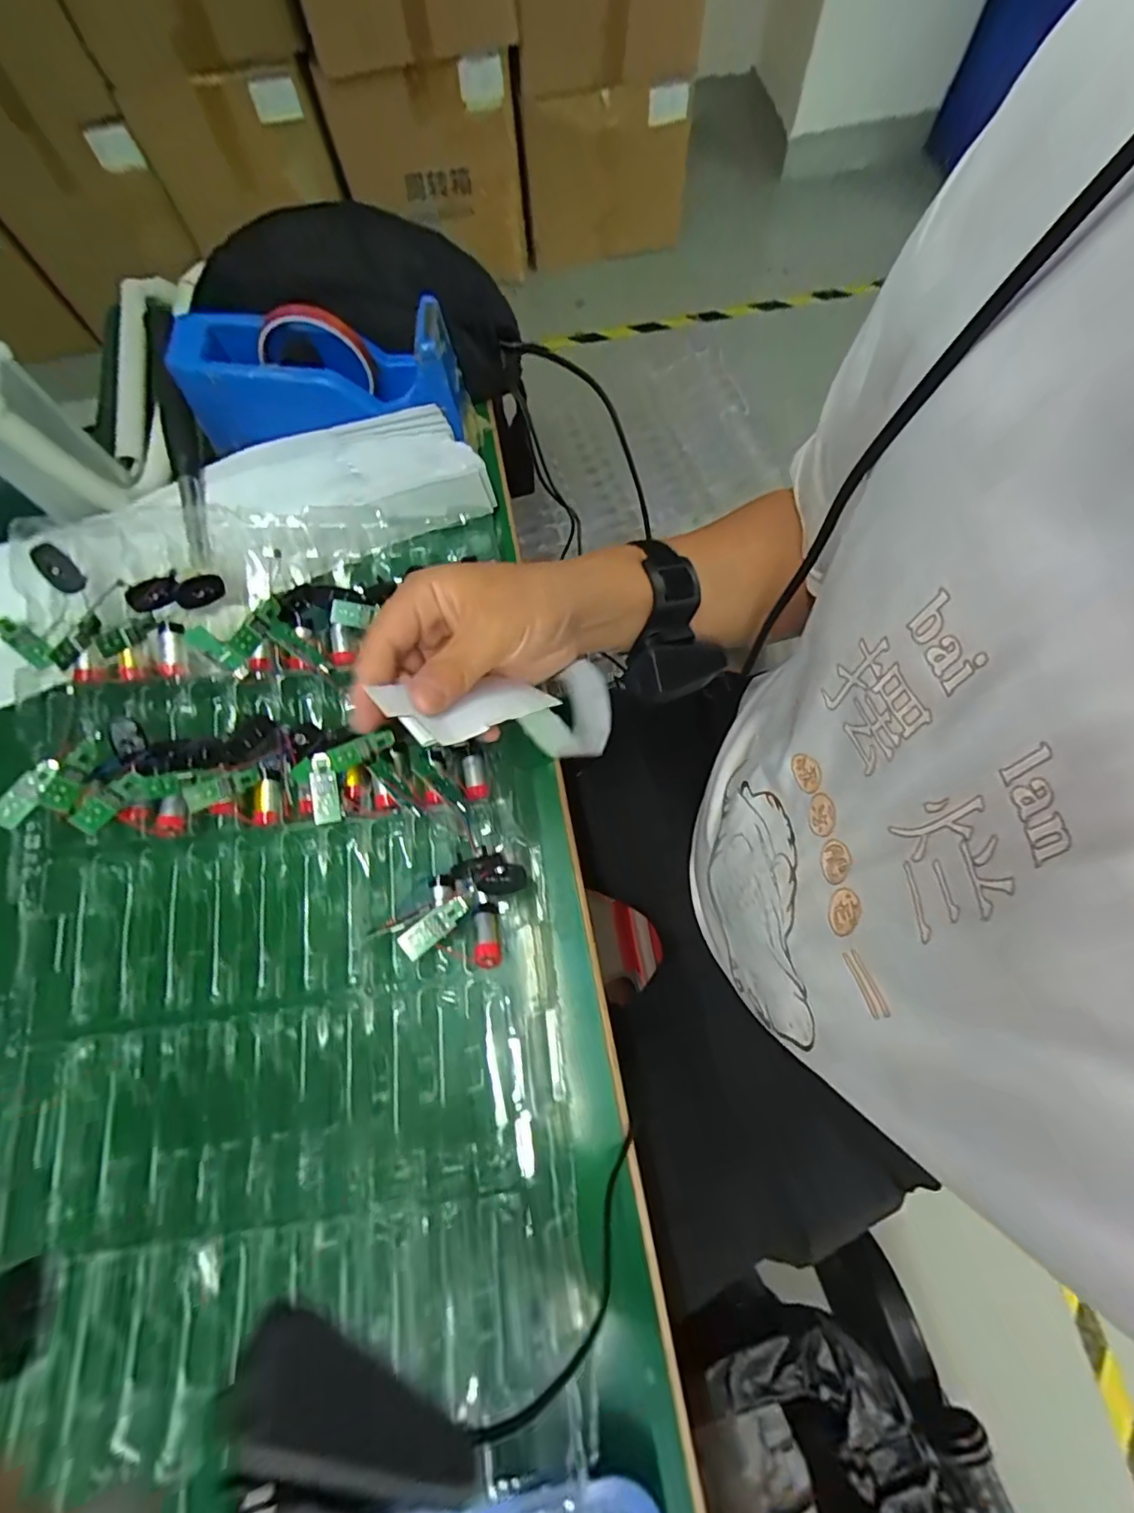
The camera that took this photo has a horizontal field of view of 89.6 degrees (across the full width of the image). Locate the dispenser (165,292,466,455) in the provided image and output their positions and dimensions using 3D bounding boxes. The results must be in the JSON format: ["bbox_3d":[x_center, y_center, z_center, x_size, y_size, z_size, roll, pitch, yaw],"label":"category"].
[{"bbox_3d":[-0.186,-0.288,0.432,0.198,0.068,0.068,-5,72,1],"label":"dispenser"}]

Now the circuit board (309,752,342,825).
[{"bbox_3d":[-0.154,0.020,0.363,0.016,0.004,0.044,-8,81,-20],"label":"circuit board"}]

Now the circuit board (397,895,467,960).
[{"bbox_3d":[-0.080,0.101,0.343,0.043,0.006,0.017,-39,95,-15],"label":"circuit board"}]

